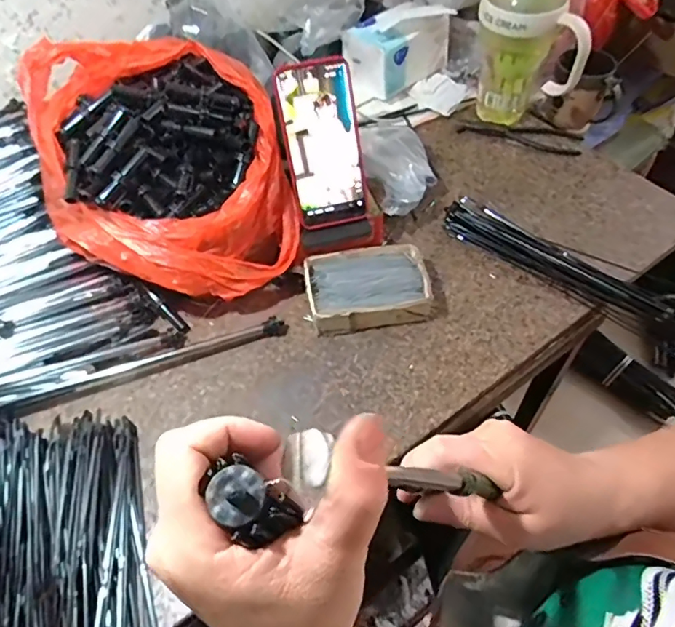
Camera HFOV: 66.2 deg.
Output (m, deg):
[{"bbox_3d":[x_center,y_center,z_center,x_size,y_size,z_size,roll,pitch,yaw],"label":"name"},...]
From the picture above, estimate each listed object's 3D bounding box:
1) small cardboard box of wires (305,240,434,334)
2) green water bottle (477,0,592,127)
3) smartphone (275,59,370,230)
[{"bbox_3d":[0.034,-0.028,0.574,0.133,0.037,0.096,-10,55,-4],"label":"small cardboard box of wires"},{"bbox_3d":[0.254,-0.359,0.676,0.140,0.247,0.080,14,57,13],"label":"green water bottle"},{"bbox_3d":[-0.015,-0.174,0.544,0.077,0.162,0.013,-12,24,-6],"label":"smartphone"}]

